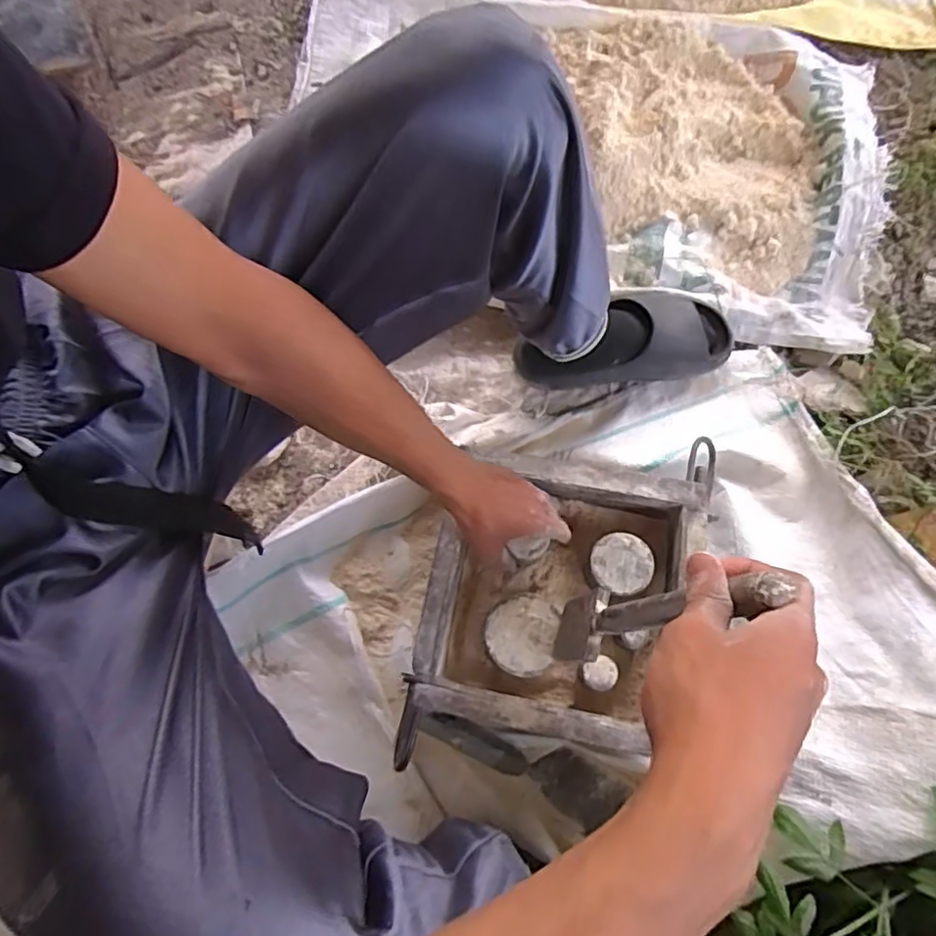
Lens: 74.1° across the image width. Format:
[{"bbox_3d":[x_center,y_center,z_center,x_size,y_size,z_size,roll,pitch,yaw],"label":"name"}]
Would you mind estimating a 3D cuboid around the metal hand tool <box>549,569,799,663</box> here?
[{"bbox_3d":[0.110,0.099,0.405,0.018,0.288,0.052,16,70,-5],"label":"metal hand tool"}]

